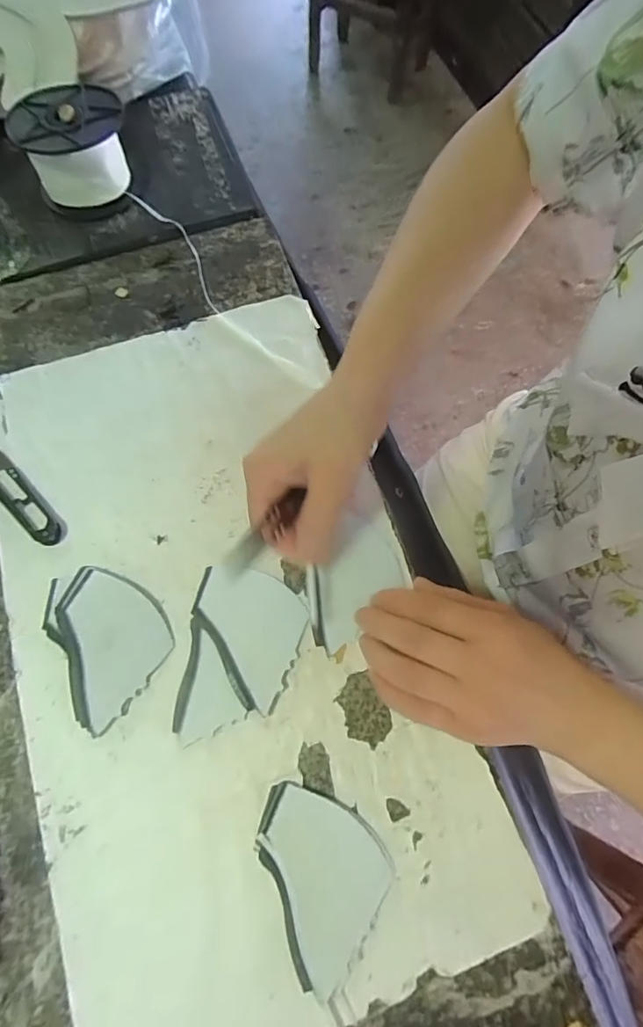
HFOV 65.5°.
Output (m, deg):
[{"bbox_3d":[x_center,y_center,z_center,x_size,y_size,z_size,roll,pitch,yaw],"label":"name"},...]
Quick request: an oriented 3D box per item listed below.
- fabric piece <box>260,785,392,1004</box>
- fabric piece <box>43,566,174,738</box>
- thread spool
[{"bbox_3d":[0.003,0.195,0.274,0.062,0.006,0.093,-23,72,-8],"label":"fabric piece"},{"bbox_3d":[-0.134,0.077,0.315,0.068,0.011,0.094,-28,73,-10],"label":"fabric piece"},{"bbox_3d":[-0.215,-0.325,0.443,0.093,0.059,0.097,0,71,0],"label":"thread spool"}]

